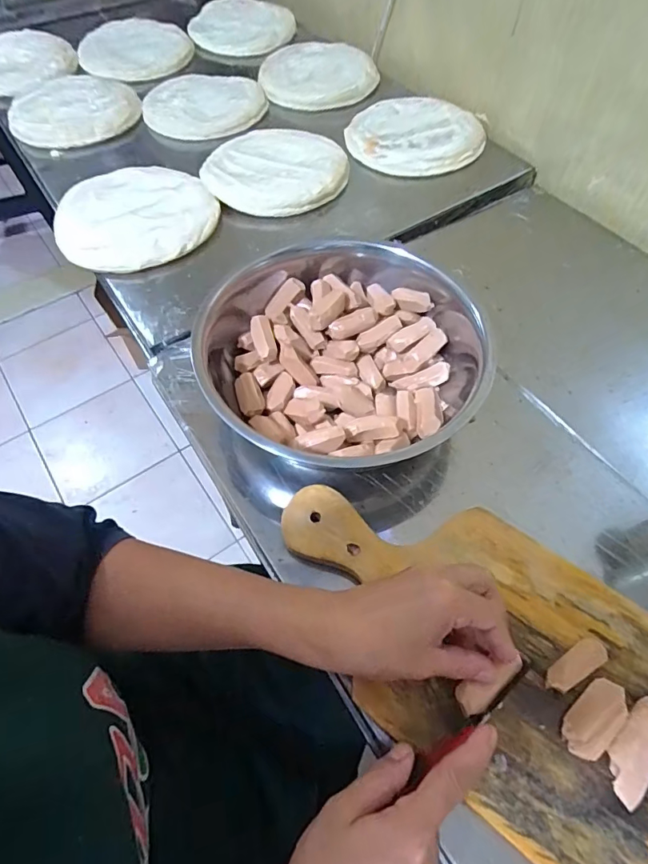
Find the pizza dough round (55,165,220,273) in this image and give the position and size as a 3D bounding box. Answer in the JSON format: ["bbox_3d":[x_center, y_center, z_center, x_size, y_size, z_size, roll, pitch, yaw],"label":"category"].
[{"bbox_3d":[-0.240,-0.277,0.602,0.193,0.019,0.191,0,59,0],"label":"pizza dough round"}]

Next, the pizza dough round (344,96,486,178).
[{"bbox_3d":[0.131,-0.447,0.696,0.190,0.022,0.198,0,59,0],"label":"pizza dough round"}]

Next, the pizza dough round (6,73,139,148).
[{"bbox_3d":[-0.405,-0.529,0.757,0.195,0.020,0.197,-21,61,-12],"label":"pizza dough round"}]

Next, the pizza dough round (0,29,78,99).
[{"bbox_3d":[-0.552,-0.665,0.841,0.198,0.013,0.258,-21,61,-12],"label":"pizza dough round"}]

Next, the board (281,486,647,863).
[{"bbox_3d":[0.111,0.152,0.335,0.340,0.021,0.167,34,65,19],"label":"board"}]

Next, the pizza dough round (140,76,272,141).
[{"bbox_3d":[-0.194,-0.538,0.770,0.192,0.029,0.170,16,60,10],"label":"pizza dough round"}]

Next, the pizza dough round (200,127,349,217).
[{"bbox_3d":[-0.065,-0.370,0.650,0.190,0.017,0.186,0,59,0],"label":"pizza dough round"}]

